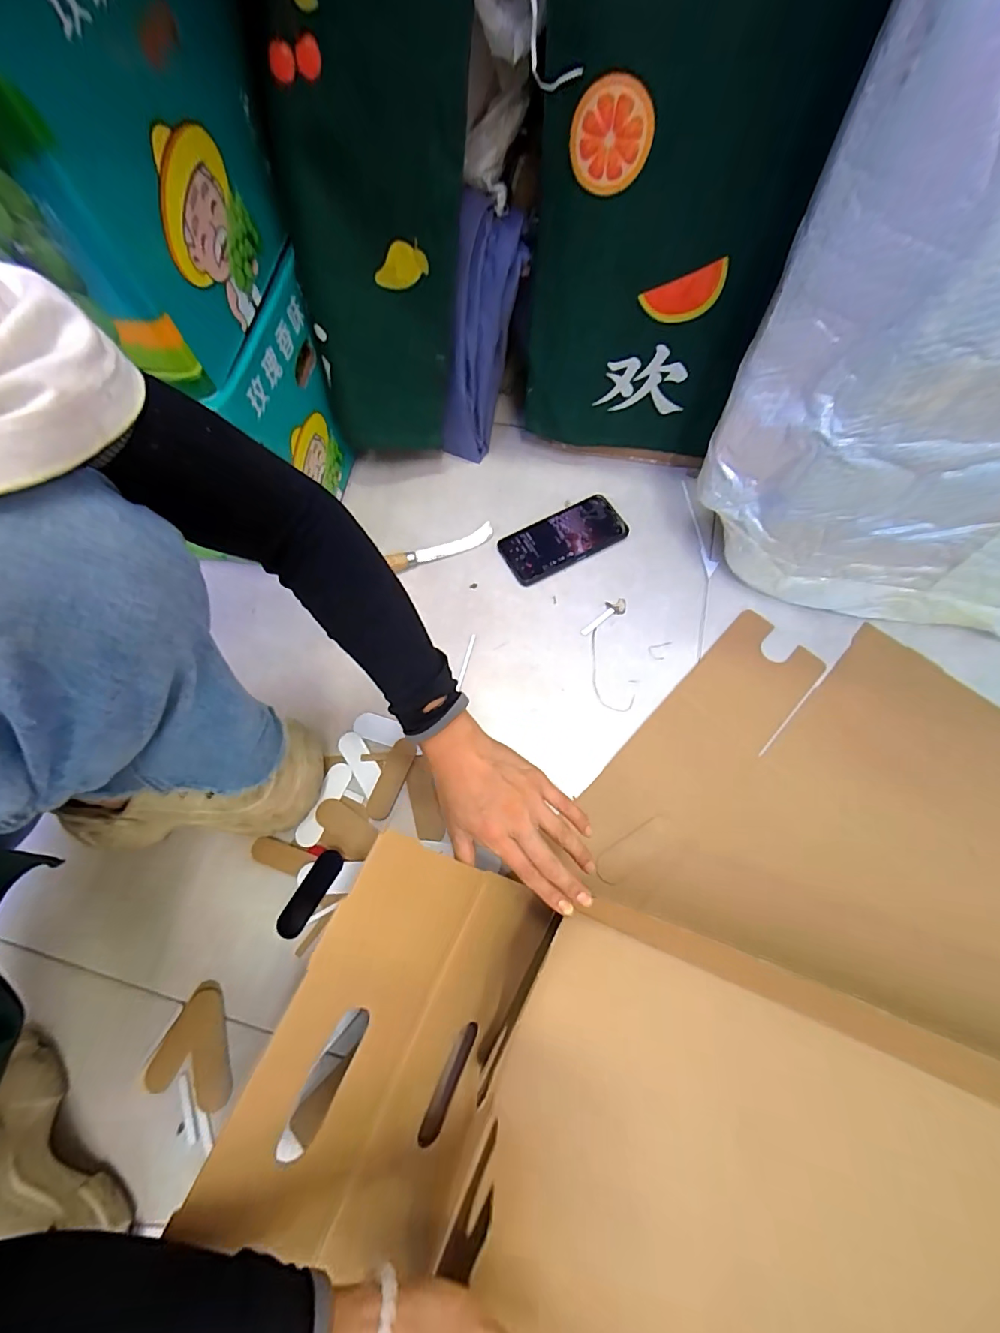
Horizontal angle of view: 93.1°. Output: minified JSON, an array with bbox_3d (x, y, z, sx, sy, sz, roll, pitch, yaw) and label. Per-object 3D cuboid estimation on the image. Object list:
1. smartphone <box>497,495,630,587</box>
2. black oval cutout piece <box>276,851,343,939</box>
[{"bbox_3d":[0.084,-0.172,0.631,0.165,0.014,0.079,-28,69,-9],"label":"smartphone"},{"bbox_3d":[-0.192,0.229,0.478,0.031,0.004,0.088,30,78,14],"label":"black oval cutout piece"}]

